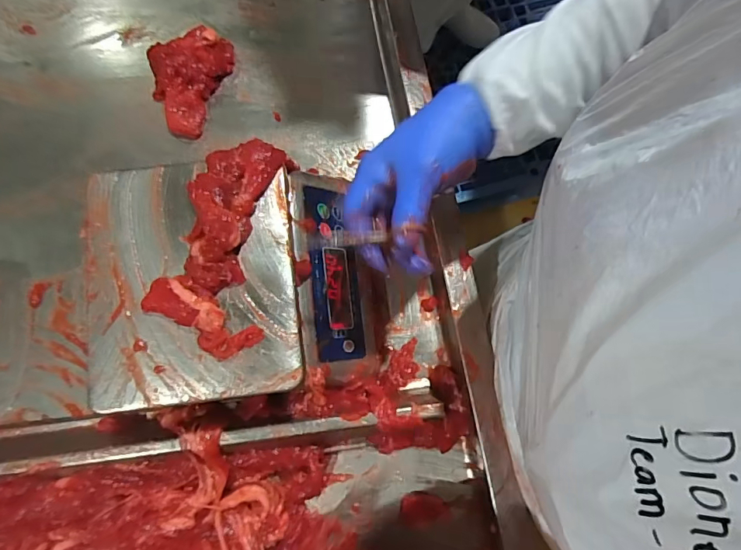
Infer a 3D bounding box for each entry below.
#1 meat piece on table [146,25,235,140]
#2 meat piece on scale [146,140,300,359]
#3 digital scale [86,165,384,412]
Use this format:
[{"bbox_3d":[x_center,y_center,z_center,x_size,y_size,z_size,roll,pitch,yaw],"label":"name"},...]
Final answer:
[{"bbox_3d":[-0.226,-0.243,0.564,0.103,0.040,0.126,-8,78,-2],"label":"meat piece on table"},{"bbox_3d":[-0.133,-0.035,0.406,0.099,0.028,0.200,13,77,3],"label":"meat piece on scale"},{"bbox_3d":[-0.127,0.008,0.466,0.261,0.119,0.218,-8,78,-2],"label":"digital scale"}]

